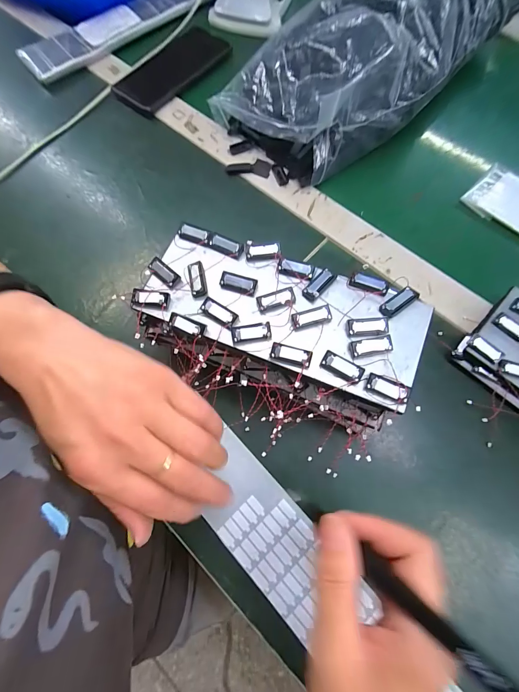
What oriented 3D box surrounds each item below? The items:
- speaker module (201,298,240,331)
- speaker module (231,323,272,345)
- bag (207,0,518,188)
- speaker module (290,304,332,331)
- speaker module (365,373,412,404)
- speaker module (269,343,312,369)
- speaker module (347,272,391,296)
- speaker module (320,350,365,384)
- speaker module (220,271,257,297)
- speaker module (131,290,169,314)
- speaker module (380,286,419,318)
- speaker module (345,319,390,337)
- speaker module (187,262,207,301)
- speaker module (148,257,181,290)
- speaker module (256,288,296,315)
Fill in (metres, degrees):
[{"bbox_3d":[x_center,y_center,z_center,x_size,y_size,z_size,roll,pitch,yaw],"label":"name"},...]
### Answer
[{"bbox_3d":[-0.029,-0.023,0.220,0.027,0.006,0.011,32,77,14],"label":"speaker module"},{"bbox_3d":[-0.006,-0.008,0.214,0.027,0.008,0.011,-7,71,2],"label":"speaker module"},{"bbox_3d":[0.124,-0.342,0.357,0.350,0.086,0.182,-40,73,-9],"label":"bag"},{"bbox_3d":[0.036,-0.019,0.216,0.028,0.007,0.009,-13,71,0],"label":"speaker module"},{"bbox_3d":[0.082,0.027,0.198,0.026,0.004,0.011,23,75,12],"label":"speaker module"},{"bbox_3d":[0.021,0.007,0.210,0.027,0.011,0.011,16,74,10],"label":"speaker module"},{"bbox_3d":[0.078,-0.045,0.222,0.027,0.004,0.012,18,74,10],"label":"speaker module"},{"bbox_3d":[0.054,0.014,0.204,0.027,0.006,0.011,29,76,13],"label":"speaker module"},{"bbox_3d":[-0.015,-0.045,0.226,0.028,0.006,0.013,15,73,10],"label":"speaker module"},{"bbox_3d":[-0.080,-0.033,0.224,0.027,0.005,0.014,3,72,5],"label":"speaker module"},{"bbox_3d":[0.098,-0.031,0.217,0.029,0.004,0.012,-35,72,-7],"label":"speaker module"},{"bbox_3d":[0.075,-0.012,0.212,0.028,0.006,0.011,-5,71,3],"label":"speaker module"},{"bbox_3d":[-0.046,-0.048,0.228,0.012,0.007,0.028,-13,71,0],"label":"speaker module"},{"bbox_3d":[-0.071,-0.054,0.231,0.028,0.006,0.011,40,79,15],"label":"speaker module"},{"bbox_3d":[0.012,-0.032,0.222,0.027,0.010,0.010,-15,71,-1],"label":"speaker module"}]

